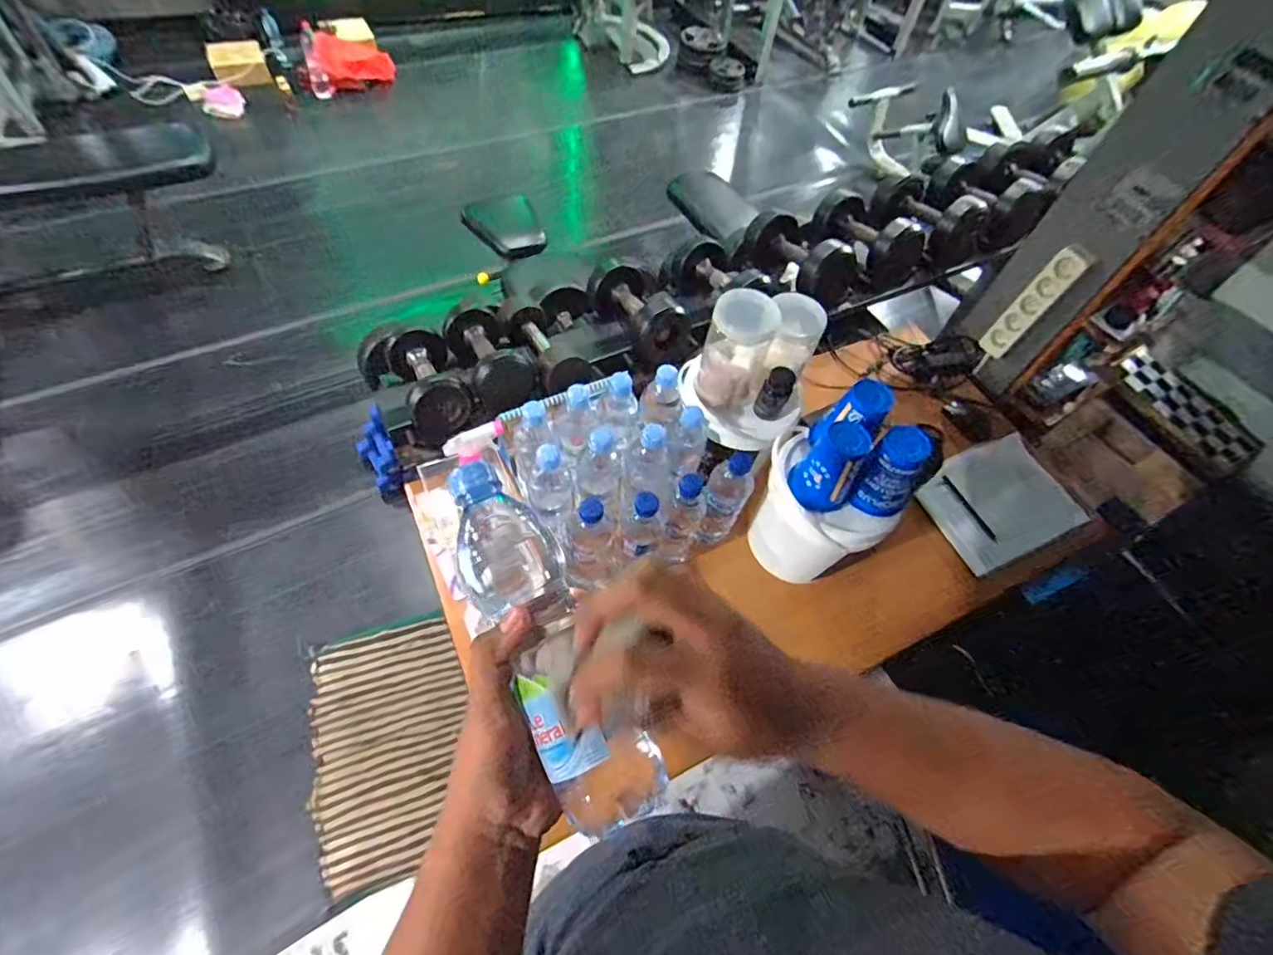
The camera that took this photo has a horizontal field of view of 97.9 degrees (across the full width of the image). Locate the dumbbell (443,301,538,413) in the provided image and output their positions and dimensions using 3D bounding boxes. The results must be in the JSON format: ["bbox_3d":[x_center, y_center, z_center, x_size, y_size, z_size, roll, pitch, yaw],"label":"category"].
[{"bbox_3d":[-0.277,-0.233,1.036,0.112,0.092,0.276,-20,57,-19],"label":"dumbbell"}]

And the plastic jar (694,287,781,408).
[{"bbox_3d":[0.149,-0.189,0.831,0.085,0.169,0.078,3,57,-5],"label":"plastic jar"}]

